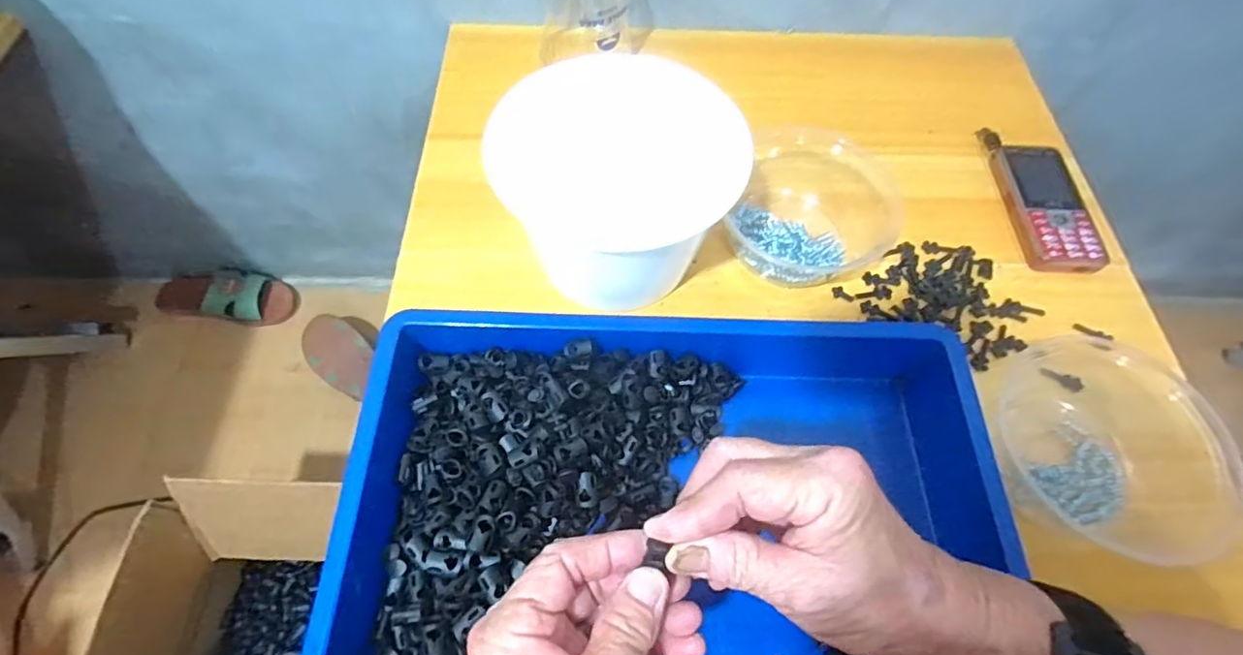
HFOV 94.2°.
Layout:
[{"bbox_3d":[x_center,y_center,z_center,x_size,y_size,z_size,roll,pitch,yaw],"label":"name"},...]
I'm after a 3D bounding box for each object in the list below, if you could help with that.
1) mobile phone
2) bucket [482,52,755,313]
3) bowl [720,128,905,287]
[{"bbox_3d":[0.365,-0.103,0.494,0.059,0.022,0.130,2,62,-1],"label":"mobile phone"},{"bbox_3d":[-0.006,-0.097,0.426,0.150,0.121,0.149,1,62,-2],"label":"bucket"},{"bbox_3d":[0.144,-0.104,0.472,0.129,0.053,0.139,1,62,-2],"label":"bowl"}]

